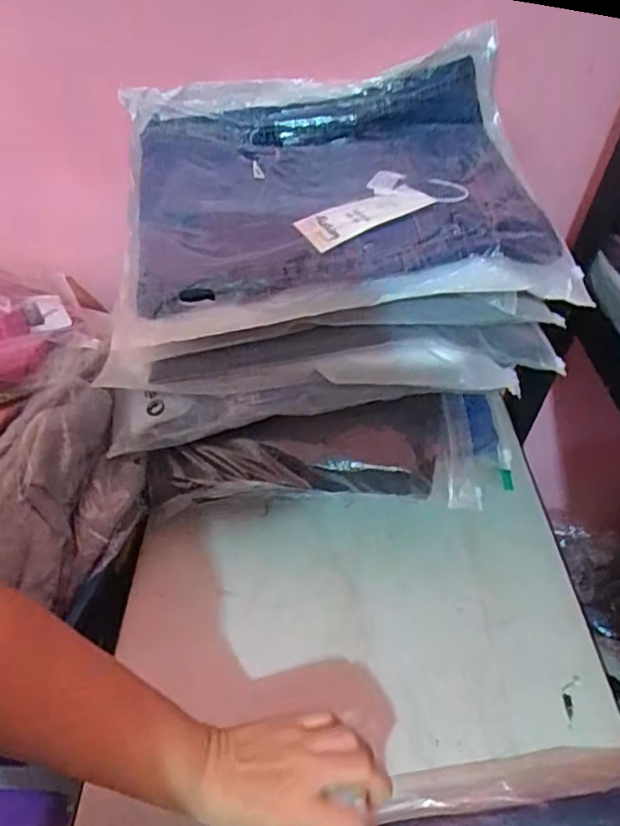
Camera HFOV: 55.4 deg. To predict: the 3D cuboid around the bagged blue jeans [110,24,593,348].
[{"bbox_3d":[0.021,-0.215,0.543,0.372,0.058,0.304,-8,56,-2],"label":"bagged blue jeans"}]

